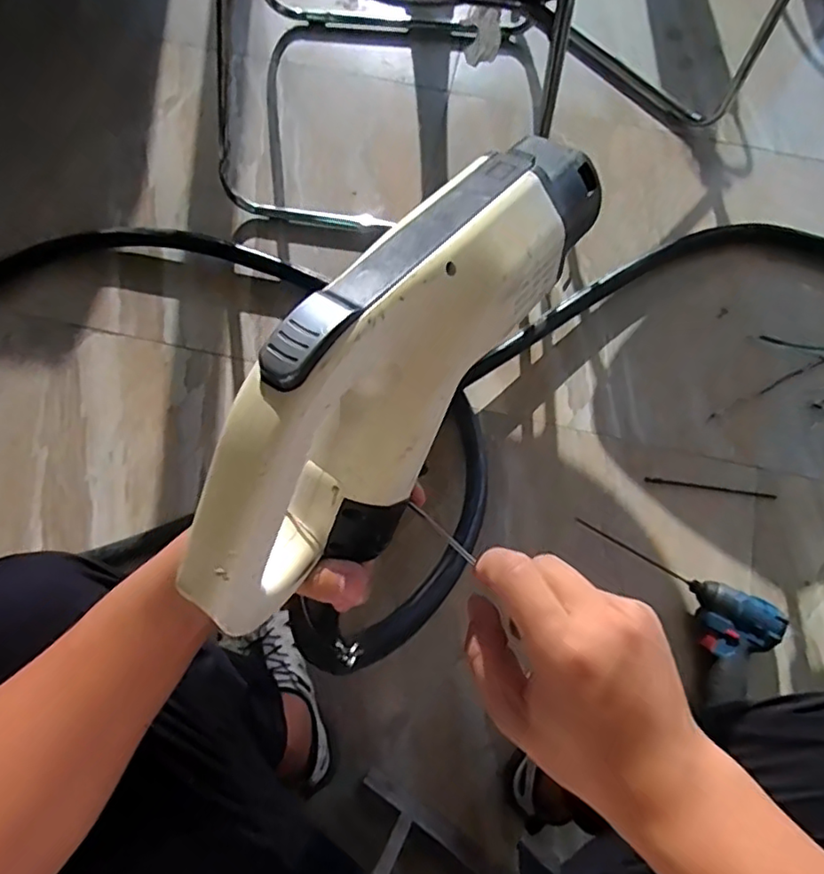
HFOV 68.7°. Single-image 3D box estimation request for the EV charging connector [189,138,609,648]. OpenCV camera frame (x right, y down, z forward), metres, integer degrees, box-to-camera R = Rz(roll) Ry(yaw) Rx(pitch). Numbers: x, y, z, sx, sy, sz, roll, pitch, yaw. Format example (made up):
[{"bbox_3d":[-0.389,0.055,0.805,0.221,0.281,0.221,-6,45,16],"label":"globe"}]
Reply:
[{"bbox_3d":[-0.010,-0.043,0.289,0.068,0.143,0.280,34,79,33],"label":"EV charging connector"}]

